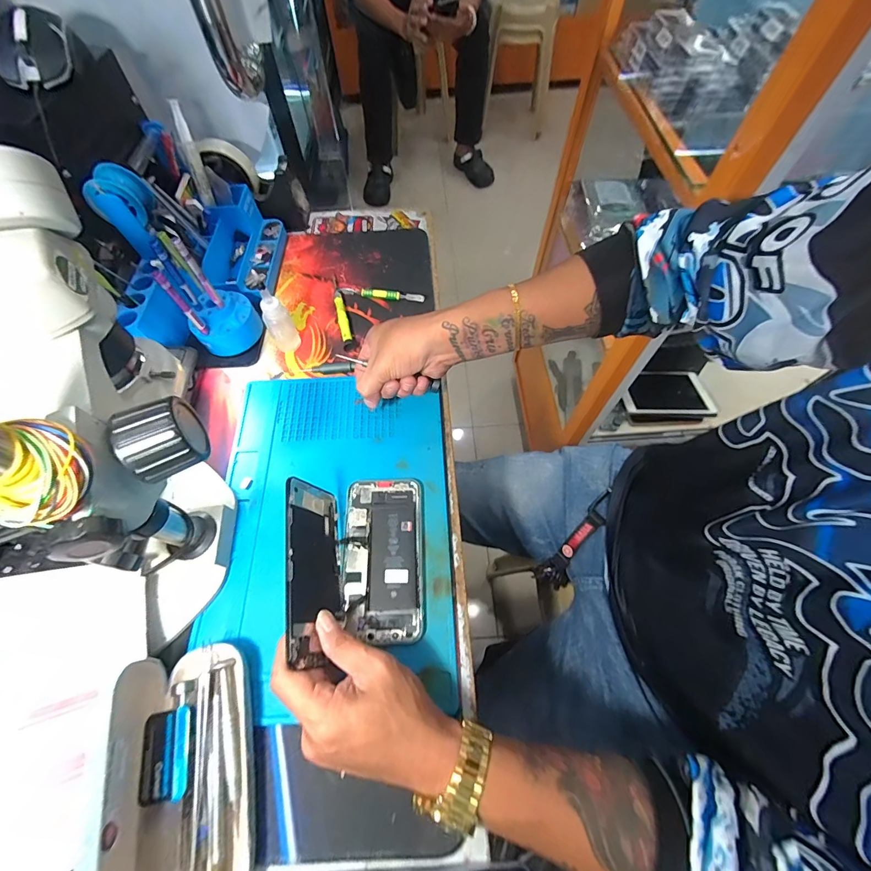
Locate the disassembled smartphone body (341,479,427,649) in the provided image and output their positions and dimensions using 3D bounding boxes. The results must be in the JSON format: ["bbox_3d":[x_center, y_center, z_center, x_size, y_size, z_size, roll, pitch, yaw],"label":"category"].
[{"bbox_3d":[-0.050,0.112,0.370,0.076,0.011,0.148,-3,62,-1],"label":"disassembled smartphone body"}]

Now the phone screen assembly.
[{"bbox_3d":[-0.101,0.112,0.328,0.010,0.074,0.148,-18,61,11],"label":"phone screen assembly"}]

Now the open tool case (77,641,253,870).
[{"bbox_3d":[-0.182,0.239,0.269,0.083,0.063,0.160,-15,63,-7],"label":"open tool case"}]

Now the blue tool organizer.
[{"bbox_3d":[-0.288,-0.231,0.474,0.162,0.148,0.241,-10,62,-5],"label":"blue tool organizer"}]

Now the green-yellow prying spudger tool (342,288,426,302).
[{"bbox_3d":[-0.074,-0.194,0.532,0.118,0.013,0.014,15,63,8],"label":"green-yellow prying spudger tool"}]

